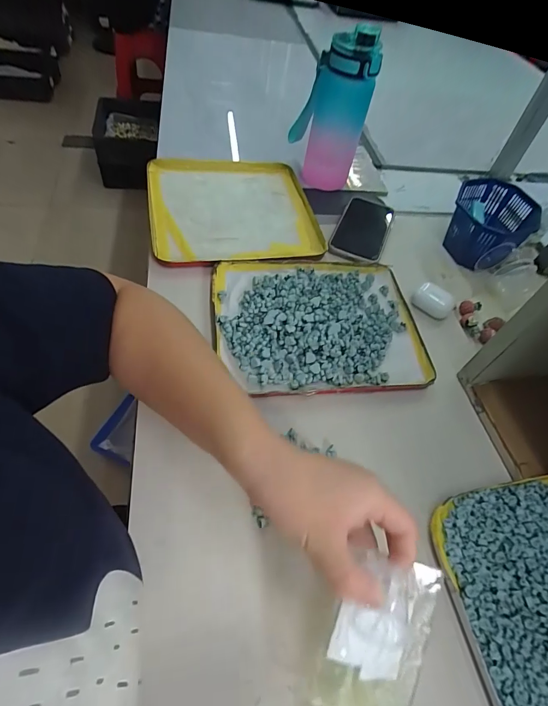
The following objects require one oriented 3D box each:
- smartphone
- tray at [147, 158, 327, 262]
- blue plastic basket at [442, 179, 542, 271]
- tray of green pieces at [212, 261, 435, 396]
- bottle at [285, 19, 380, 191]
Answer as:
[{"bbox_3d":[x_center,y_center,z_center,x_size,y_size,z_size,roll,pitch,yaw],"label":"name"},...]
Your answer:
[{"bbox_3d":[0.139,-0.195,0.582,0.077,0.007,0.161,20,55,9],"label":"smartphone"},{"bbox_3d":[-0.063,-0.228,0.576,0.241,0.017,0.257,-8,55,-11],"label":"tray"},{"bbox_3d":[0.337,-0.199,0.602,0.117,0.074,0.166,26,56,10],"label":"blue plastic basket"},{"bbox_3d":[0.055,-0.044,0.458,0.245,0.016,0.203,-5,55,-9],"label":"tray of green pieces"},{"bbox_3d":[0.088,-0.378,0.593,0.106,0.206,0.116,6,56,-4],"label":"bottle"}]

